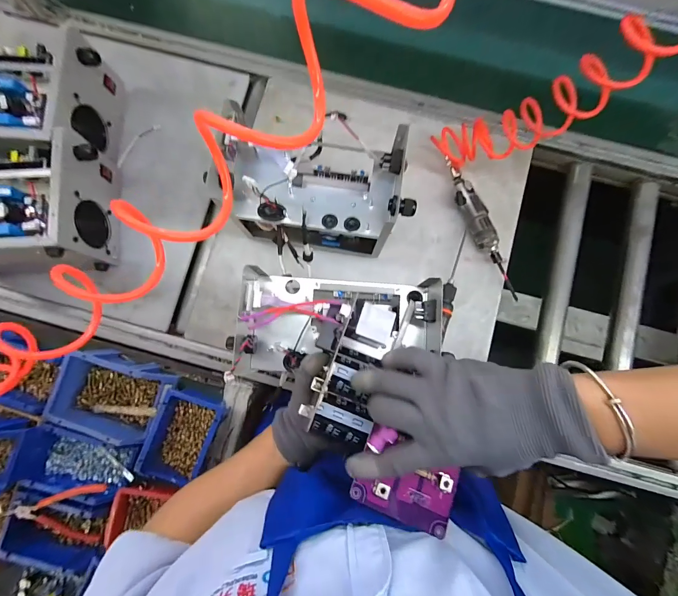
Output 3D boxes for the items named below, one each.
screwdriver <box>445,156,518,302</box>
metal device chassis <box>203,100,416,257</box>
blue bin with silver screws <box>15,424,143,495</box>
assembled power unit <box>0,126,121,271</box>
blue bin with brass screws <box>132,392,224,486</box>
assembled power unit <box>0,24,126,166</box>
[{"bbox_3d":[0.289,-0.150,0.650,0.052,0.042,0.299,-25,84,-3],"label":"screwdriver"},{"bbox_3d":[-0.038,-0.192,0.574,0.298,0.204,0.227,4,84,0],"label":"metal device chassis"},{"bbox_3d":[-0.434,0.280,0.546,0.189,0.054,0.117,3,81,-2],"label":"blue bin with silver screws"},{"bbox_3d":[-0.579,-0.174,0.581,0.287,0.135,0.229,-4,84,0],"label":"assembled power unit"},{"bbox_3d":[-0.269,0.244,0.555,0.101,0.061,0.157,20,84,2],"label":"blue bin with brass screws"},{"bbox_3d":[-0.592,-0.368,0.611,0.295,0.138,0.218,3,84,0],"label":"assembled power unit"}]

